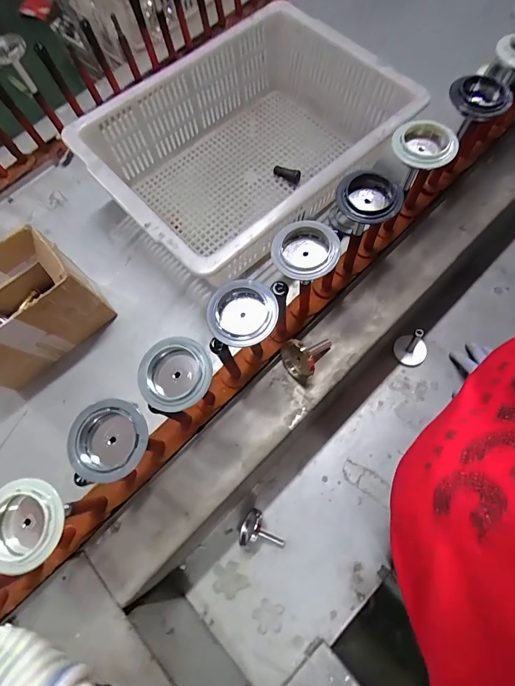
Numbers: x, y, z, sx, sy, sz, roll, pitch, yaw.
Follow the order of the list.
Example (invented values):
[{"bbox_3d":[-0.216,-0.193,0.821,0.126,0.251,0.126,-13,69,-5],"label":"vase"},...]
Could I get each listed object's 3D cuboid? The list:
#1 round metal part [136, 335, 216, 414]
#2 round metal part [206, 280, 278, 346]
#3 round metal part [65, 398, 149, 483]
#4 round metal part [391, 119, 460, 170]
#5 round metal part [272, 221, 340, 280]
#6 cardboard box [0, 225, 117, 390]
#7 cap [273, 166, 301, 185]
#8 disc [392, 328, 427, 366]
[{"bbox_3d":[-0.090,0.033,0.380,0.075,0.017,0.079,-2,68,4],"label":"round metal part"},{"bbox_3d":[-0.016,-0.033,0.403,0.072,0.027,0.080,43,79,13],"label":"round metal part"},{"bbox_3d":[-0.153,0.100,0.361,0.076,0.020,0.078,-2,68,4],"label":"round metal part"},{"bbox_3d":[0.222,-0.264,0.458,0.079,0.020,0.079,-2,68,4],"label":"round metal part"},{"bbox_3d":[0.059,-0.109,0.427,0.075,0.031,0.074,-2,68,4],"label":"round metal part"},{"bbox_3d":[-0.373,-0.048,0.558,0.209,0.154,0.126,-38,70,-10],"label":"cardboard box"},{"bbox_3d":[0.058,-0.328,0.671,0.053,0.020,0.020,29,73,15],"label":"cap"},{"bbox_3d":[0.314,0.007,0.690,0.068,0.070,0.065,-2,68,4],"label":"disc"}]

